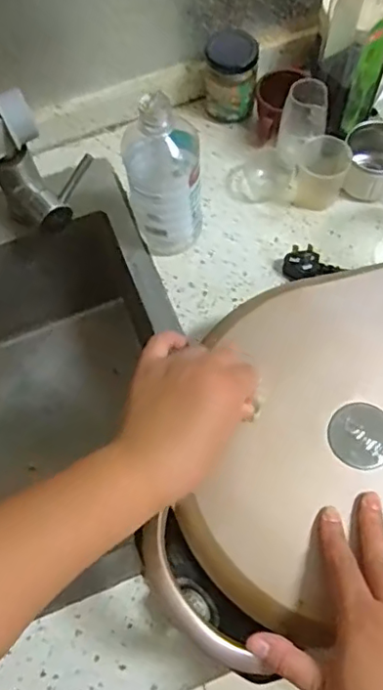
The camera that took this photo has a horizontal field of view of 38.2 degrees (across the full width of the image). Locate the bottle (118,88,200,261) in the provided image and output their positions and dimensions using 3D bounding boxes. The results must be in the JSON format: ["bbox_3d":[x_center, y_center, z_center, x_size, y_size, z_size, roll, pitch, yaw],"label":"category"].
[{"bbox_3d":[-0.027,-0.163,0.536,0.067,0.182,0.068,-1,67,3],"label":"bottle"}]

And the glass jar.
[{"bbox_3d":[0.047,-0.305,0.640,0.057,0.094,0.058,-1,67,3],"label":"glass jar"}]

